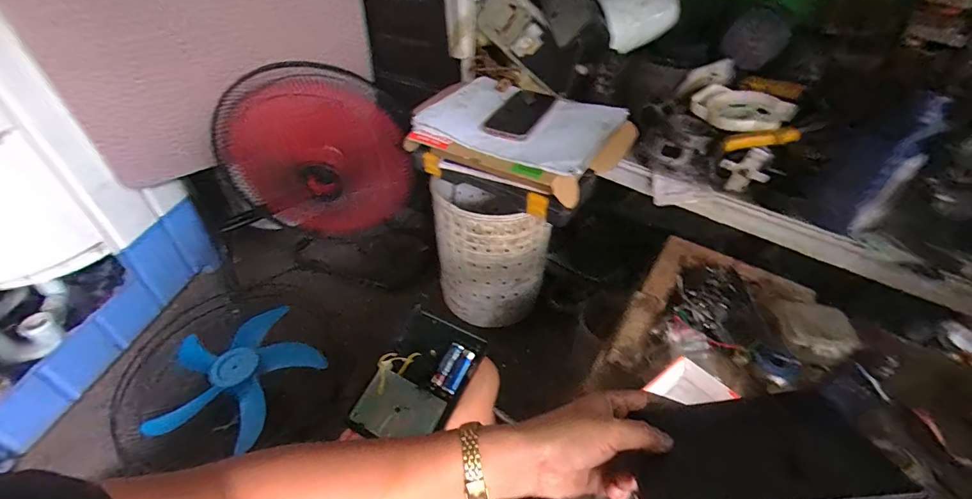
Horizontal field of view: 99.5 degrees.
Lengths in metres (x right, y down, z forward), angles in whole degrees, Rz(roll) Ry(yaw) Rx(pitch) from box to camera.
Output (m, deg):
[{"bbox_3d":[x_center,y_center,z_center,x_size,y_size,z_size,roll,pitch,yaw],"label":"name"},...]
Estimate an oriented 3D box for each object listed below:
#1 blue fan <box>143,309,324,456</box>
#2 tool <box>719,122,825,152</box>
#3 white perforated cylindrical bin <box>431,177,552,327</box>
[{"bbox_3d":[-0.533,0.254,0.870,0.306,0.046,0.315,1,43,-1],"label":"blue fan"},{"bbox_3d":[0.470,-0.184,0.678,0.148,0.026,0.023,-8,42,11],"label":"tool"},{"bbox_3d":[0.003,-0.019,0.944,0.226,0.336,0.248,-7,44,-9],"label":"white perforated cylindrical bin"}]

